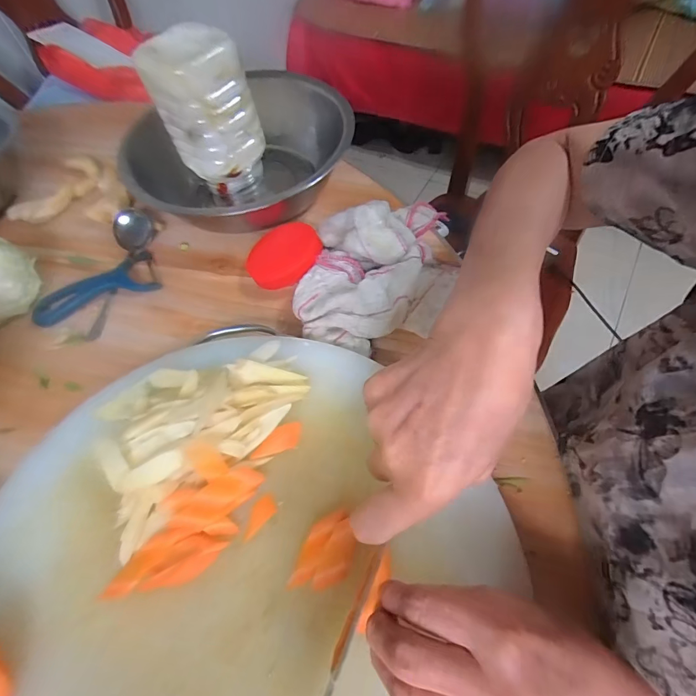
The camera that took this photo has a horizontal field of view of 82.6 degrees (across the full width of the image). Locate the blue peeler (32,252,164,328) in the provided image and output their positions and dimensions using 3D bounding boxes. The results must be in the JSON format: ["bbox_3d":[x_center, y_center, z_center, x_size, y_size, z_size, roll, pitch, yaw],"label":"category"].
[{"bbox_3d":[-0.293,-0.071,0.462,0.134,0.010,0.063,-22,61,-8],"label":"blue peeler"}]

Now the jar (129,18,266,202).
[{"bbox_3d":[-0.167,-0.274,0.481,0.086,0.159,0.085,30,67,19],"label":"jar"}]

